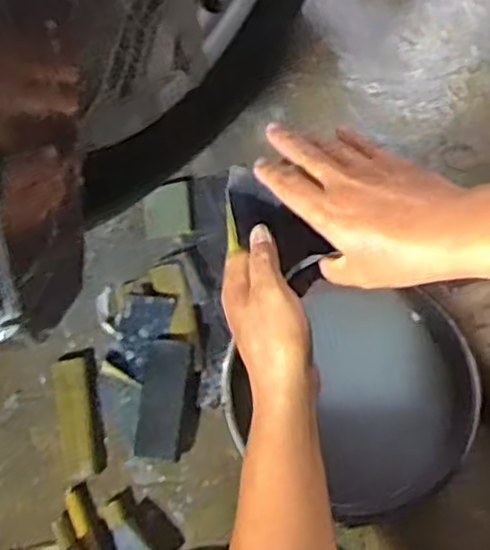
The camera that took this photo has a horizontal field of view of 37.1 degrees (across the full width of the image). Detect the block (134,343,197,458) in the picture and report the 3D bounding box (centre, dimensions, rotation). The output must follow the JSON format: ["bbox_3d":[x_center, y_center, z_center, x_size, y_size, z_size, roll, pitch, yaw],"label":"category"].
[{"bbox_3d":[-0.095,0.151,0.889,0.064,0.023,0.138,5,77,3],"label":"block"}]

